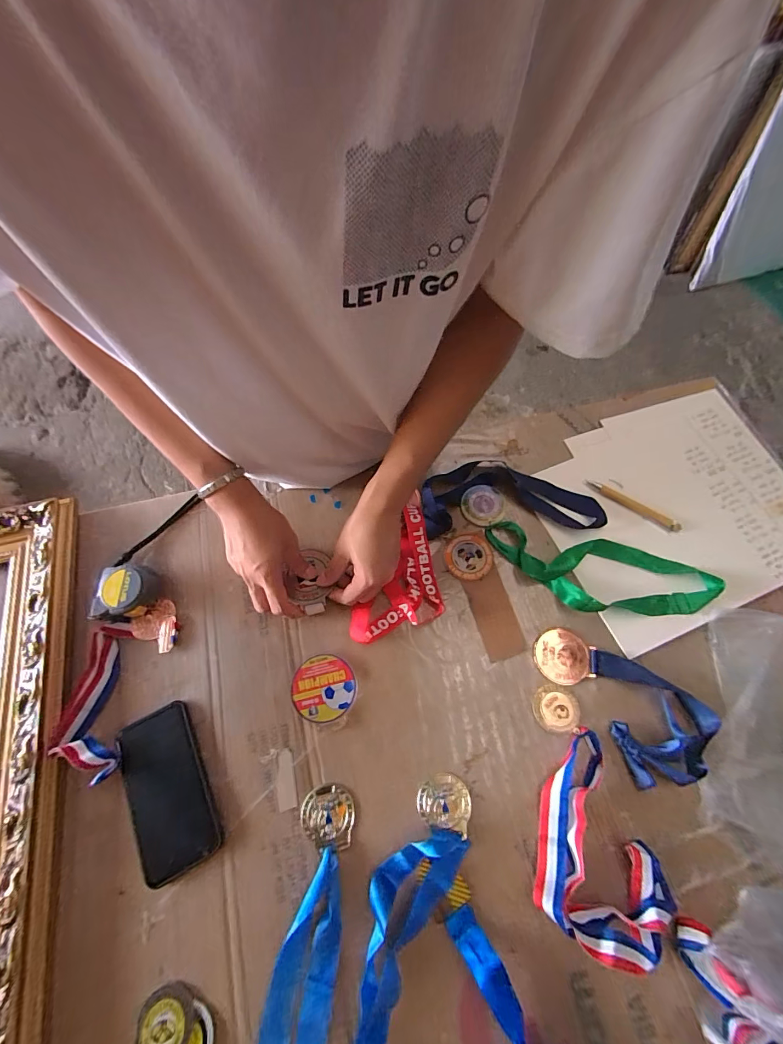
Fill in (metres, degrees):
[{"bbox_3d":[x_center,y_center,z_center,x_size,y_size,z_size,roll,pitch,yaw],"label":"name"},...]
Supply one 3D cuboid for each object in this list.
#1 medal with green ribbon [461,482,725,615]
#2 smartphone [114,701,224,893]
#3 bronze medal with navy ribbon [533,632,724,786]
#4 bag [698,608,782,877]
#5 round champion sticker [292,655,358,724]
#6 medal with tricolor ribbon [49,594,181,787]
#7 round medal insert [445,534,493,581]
[{"bbox_3d":[0.234,0.050,0.501,0.319,0.027,0.113,24,68,10],"label":"medal with green ribbon"},{"bbox_3d":[-0.230,0.271,0.406,0.074,0.014,0.149,-25,69,-11],"label":"smartphone"},{"bbox_3d":[0.243,0.194,0.434,0.187,0.030,0.105,37,71,14],"label":"bronze medal with navy ribbon"},{"bbox_3d":[0.420,0.222,0.415,0.164,0.031,0.247,24,69,10],"label":"bag"},{"bbox_3d":[-0.077,0.188,0.453,0.070,0.006,0.068,1,65,-3],"label":"round champion sticker"},{"bbox_3d":[-0.308,0.169,0.442,0.086,0.028,0.173,14,67,6],"label":"medal with tricolor ribbon"},{"bbox_3d":[0.100,0.046,0.516,0.058,0.006,0.058,0,66,0],"label":"round medal insert"}]

